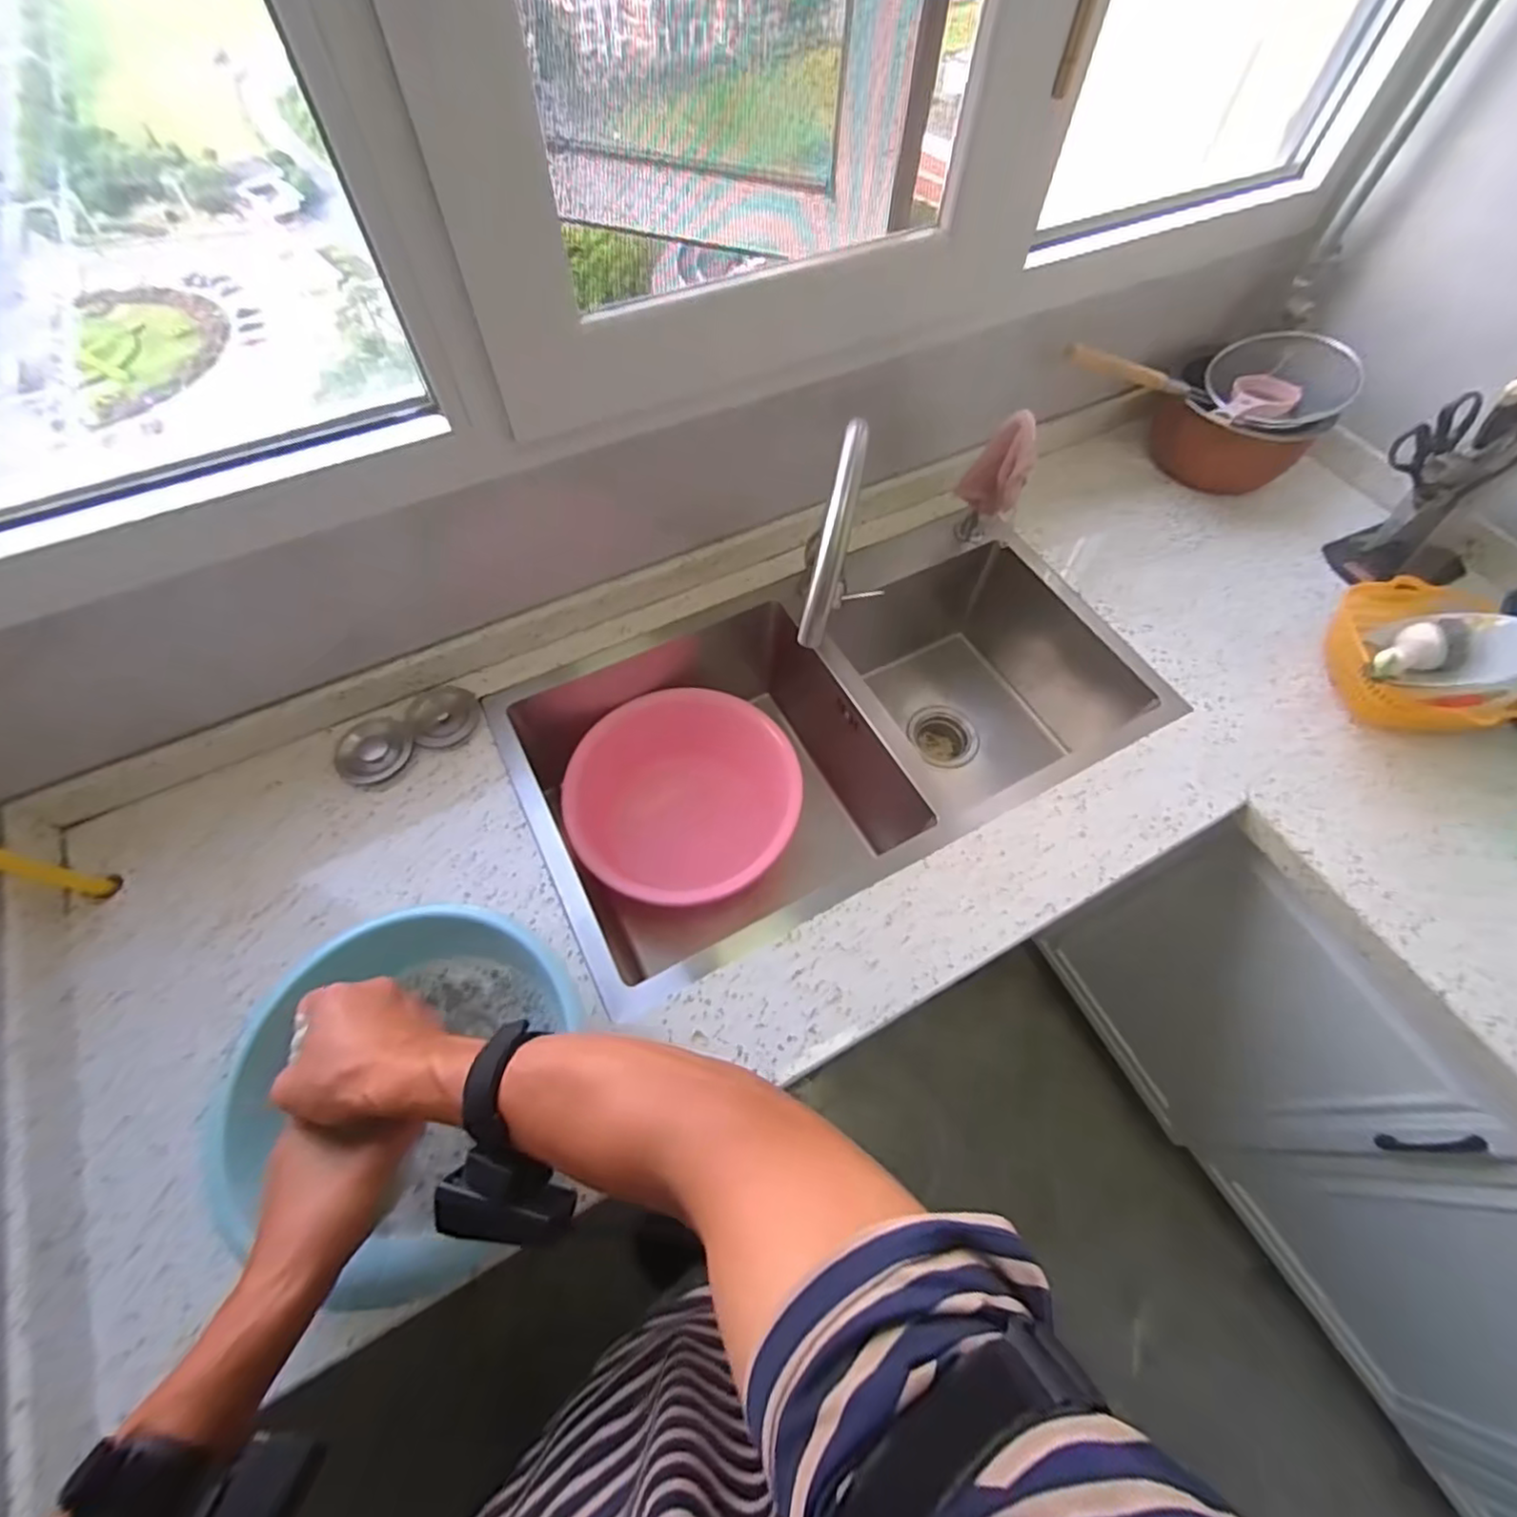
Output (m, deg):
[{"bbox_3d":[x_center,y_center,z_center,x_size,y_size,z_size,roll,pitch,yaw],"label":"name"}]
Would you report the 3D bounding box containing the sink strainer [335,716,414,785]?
[{"bbox_3d":[-0.441,-0.010,0.756,0.076,0.025,0.081,1,61,-1],"label":"sink strainer"}]

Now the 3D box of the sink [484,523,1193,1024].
[{"bbox_3d":[0.099,-0.020,0.924,0.784,0.259,0.438,-25,65,-14],"label":"sink"}]

